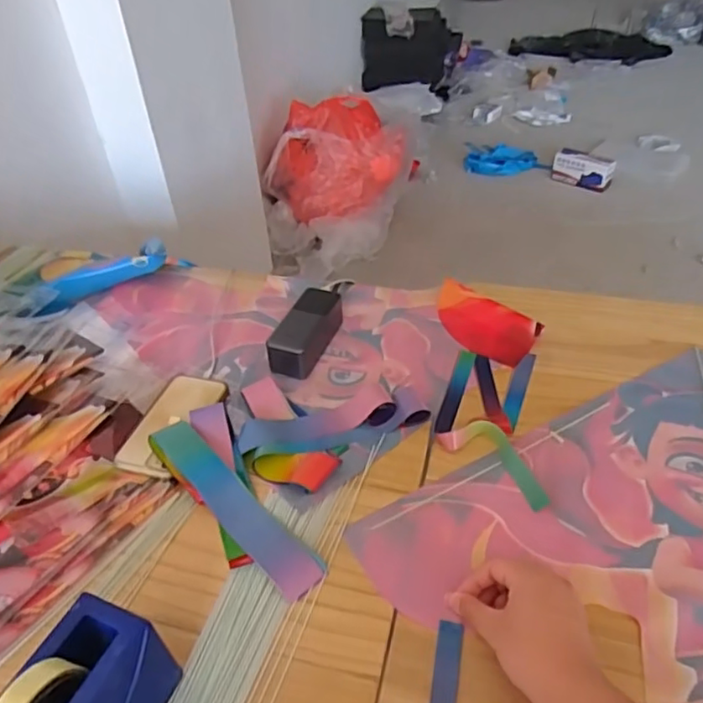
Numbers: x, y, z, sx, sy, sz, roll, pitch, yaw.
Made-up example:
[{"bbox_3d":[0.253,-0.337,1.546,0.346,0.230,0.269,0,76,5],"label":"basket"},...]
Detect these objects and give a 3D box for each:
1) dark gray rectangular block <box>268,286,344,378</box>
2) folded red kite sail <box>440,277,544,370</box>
[{"bbox_3d":[-0.059,-0.027,0.797,0.054,0.052,0.134,13,43,19],"label":"dark gray rectangular block"},{"bbox_3d":[0.179,-0.043,0.831,0.161,0.035,0.095,25,48,30],"label":"folded red kite sail"}]

